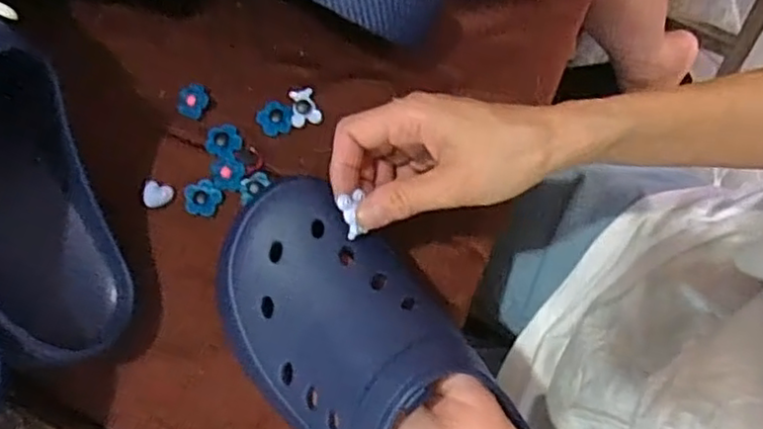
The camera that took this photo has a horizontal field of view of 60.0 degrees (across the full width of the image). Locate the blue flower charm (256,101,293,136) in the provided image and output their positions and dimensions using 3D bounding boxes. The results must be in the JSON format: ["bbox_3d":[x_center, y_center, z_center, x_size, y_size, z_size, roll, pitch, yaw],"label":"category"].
[{"bbox_3d":[-0.075,-0.068,0.463,0.024,0.005,0.024,0,75,0],"label":"blue flower charm"}]

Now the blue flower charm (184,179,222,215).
[{"bbox_3d":[-0.121,-0.011,0.450,0.024,0.009,0.023,0,75,0],"label":"blue flower charm"}]

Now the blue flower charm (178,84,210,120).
[{"bbox_3d":[-0.134,-0.080,0.471,0.020,0.011,0.024,10,76,2],"label":"blue flower charm"}]

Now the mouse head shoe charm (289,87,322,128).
[{"bbox_3d":[-0.054,-0.076,0.464,0.020,0.004,0.027,-8,76,-2],"label":"mouse head shoe charm"}]

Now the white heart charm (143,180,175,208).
[{"bbox_3d":[-0.153,-0.013,0.452,0.018,0.004,0.018,16,76,4],"label":"white heart charm"}]

